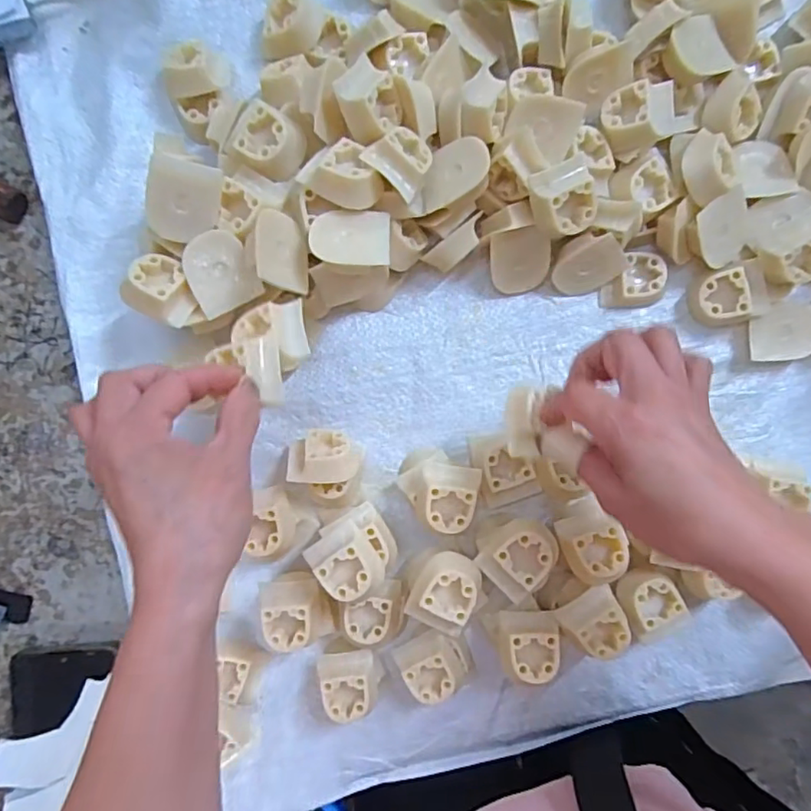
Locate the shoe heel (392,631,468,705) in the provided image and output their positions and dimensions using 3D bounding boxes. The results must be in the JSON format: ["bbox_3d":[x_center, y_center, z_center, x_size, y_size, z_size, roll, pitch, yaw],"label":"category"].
[{"bbox_3d":[0.017,0.173,0.386,0.039,0.029,0.036,-30,92,1],"label":"shoe heel"}]

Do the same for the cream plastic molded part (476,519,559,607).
[{"bbox_3d":[0.072,0.094,0.359,0.039,0.034,0.046,45,91,-2],"label":"cream plastic molded part"}]

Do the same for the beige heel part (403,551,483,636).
[{"bbox_3d":[0.026,0.114,0.360,0.039,0.034,0.044,24,92,-2],"label":"beige heel part"}]

